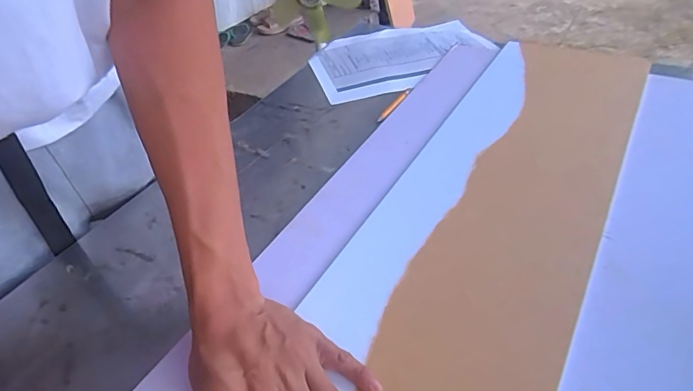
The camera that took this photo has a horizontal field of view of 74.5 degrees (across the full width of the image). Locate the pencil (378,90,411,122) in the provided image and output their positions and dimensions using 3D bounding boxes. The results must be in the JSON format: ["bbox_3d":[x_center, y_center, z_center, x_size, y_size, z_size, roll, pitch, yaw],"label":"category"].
[{"bbox_3d":[0.064,-0.122,0.612,0.009,0.008,0.082,19,46,27],"label":"pencil"}]

